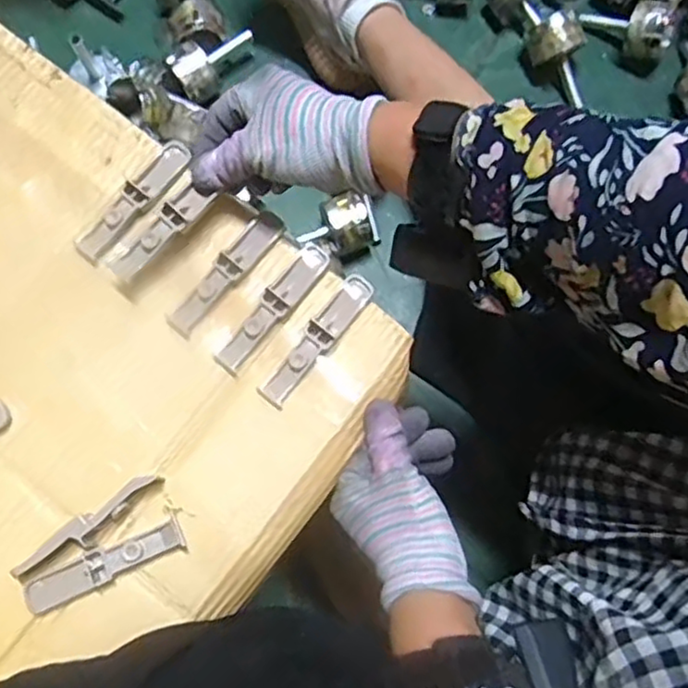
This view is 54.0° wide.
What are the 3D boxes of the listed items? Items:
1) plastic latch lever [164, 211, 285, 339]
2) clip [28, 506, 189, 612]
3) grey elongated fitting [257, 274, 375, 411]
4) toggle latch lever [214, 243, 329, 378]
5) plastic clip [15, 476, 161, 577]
[{"bbox_3d":[-0.078,-0.049,0.450,0.020,0.015,0.101,37,80,7],"label":"plastic latch lever"},{"bbox_3d":[-0.146,0.133,0.409,0.098,0.008,0.024,-23,79,-6],"label":"clip"},{"bbox_3d":[-0.017,-0.004,0.441,0.020,0.015,0.102,37,80,7],"label":"grey elongated fitting"},{"bbox_3d":[-0.047,-0.024,0.448,0.021,0.015,0.101,37,80,7],"label":"toggle latch lever"},{"bbox_3d":[-0.155,0.110,0.408,0.097,0.020,0.018,-35,80,-8],"label":"plastic clip"}]

